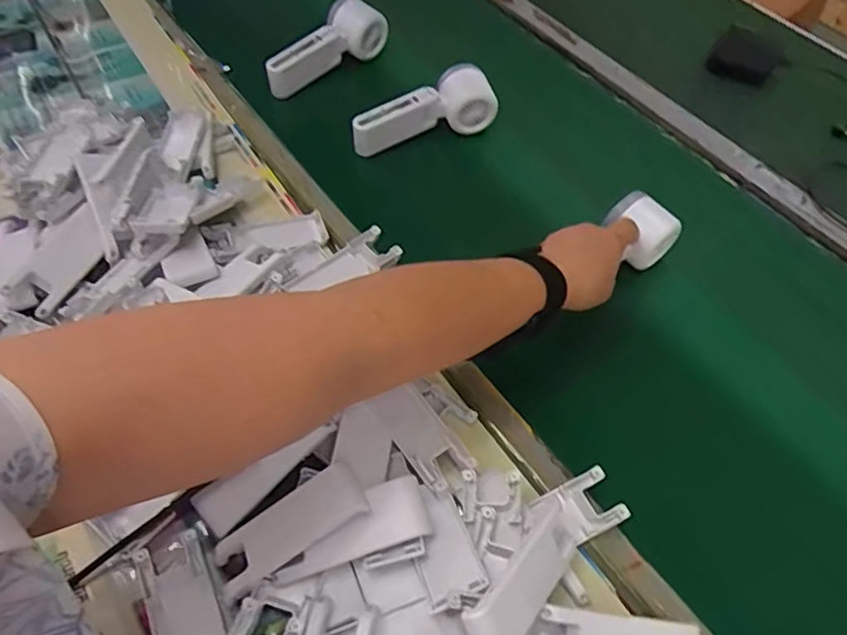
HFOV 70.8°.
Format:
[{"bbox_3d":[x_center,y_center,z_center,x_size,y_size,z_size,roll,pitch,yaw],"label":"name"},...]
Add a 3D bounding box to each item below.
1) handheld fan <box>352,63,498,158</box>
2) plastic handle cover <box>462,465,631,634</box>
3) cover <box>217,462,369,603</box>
[{"bbox_3d":[-0.003,-0.232,0.662,0.162,0.063,0.052,-18,58,-16],"label":"handheld fan"},{"bbox_3d":[0.076,0.149,0.371,0.046,0.032,0.155,38,37,20],"label":"plastic handle cover"},{"bbox_3d":[-0.085,0.132,0.376,0.101,0.012,0.040,-33,62,-5],"label":"cover"}]

